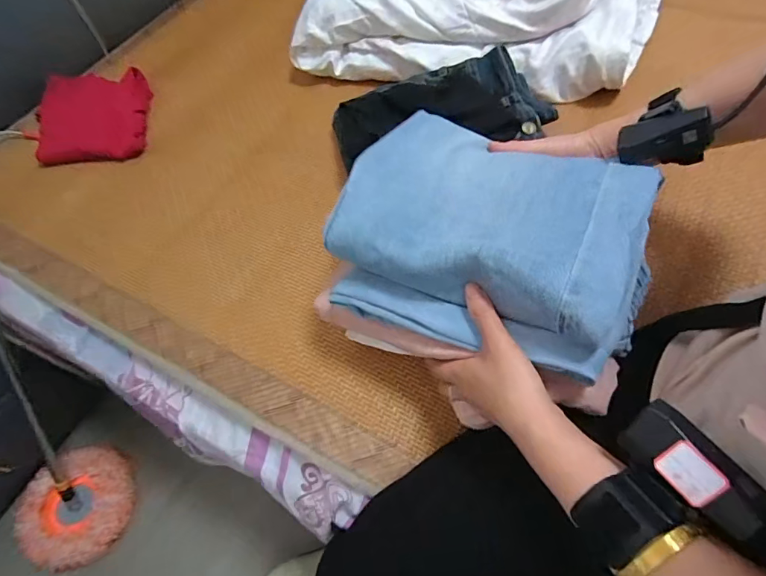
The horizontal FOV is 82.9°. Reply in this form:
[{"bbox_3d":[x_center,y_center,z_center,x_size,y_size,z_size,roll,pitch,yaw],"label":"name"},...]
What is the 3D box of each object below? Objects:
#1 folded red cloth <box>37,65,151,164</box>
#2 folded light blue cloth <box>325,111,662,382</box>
[{"bbox_3d":[-0.481,-0.288,0.723,0.170,0.042,0.172,-8,59,0],"label":"folded red cloth"},{"bbox_3d":[0.090,-0.065,0.383,0.250,0.076,0.221,20,63,16],"label":"folded light blue cloth"}]

